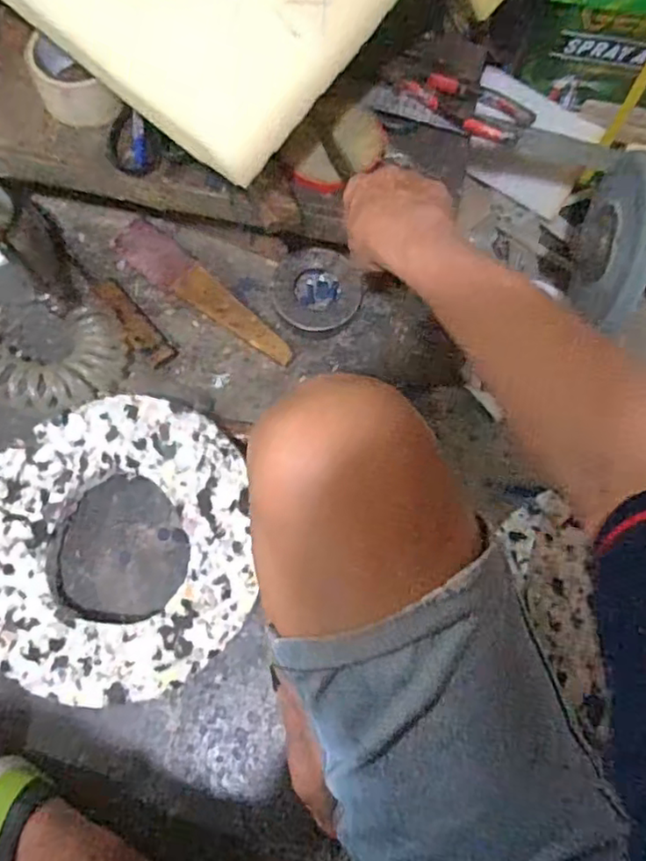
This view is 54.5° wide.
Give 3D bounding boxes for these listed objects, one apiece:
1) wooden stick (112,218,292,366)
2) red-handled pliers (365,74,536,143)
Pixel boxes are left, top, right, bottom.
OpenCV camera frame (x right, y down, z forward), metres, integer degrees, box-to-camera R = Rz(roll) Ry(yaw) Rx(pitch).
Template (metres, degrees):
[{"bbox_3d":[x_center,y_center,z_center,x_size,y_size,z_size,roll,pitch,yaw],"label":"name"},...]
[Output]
[{"bbox_3d":[-0.148,-0.168,0.760,0.259,0.022,0.053,40,76,9],"label":"wooden stick"},{"bbox_3d":[0.127,-0.322,0.618,0.156,0.022,0.056,21,73,4],"label":"red-handled pliers"}]

